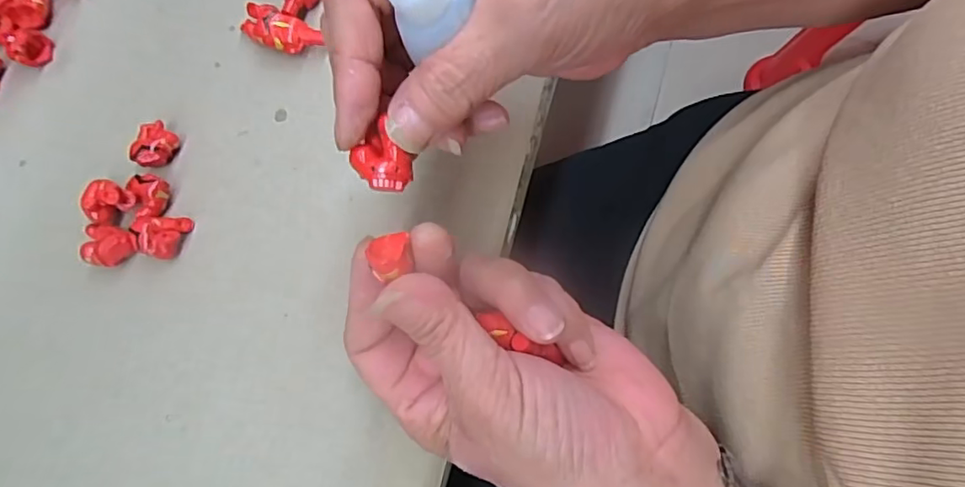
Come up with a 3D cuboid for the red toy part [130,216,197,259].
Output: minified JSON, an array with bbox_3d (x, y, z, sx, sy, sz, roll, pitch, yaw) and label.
[{"bbox_3d":[-0.143,-0.004,0.253,0.021,0.012,0.020,12,78,3],"label":"red toy part"}]

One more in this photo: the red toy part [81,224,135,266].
[{"bbox_3d":[-0.164,0.001,0.253,0.023,0.011,0.018,2,78,1],"label":"red toy part"}]

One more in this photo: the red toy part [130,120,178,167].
[{"bbox_3d":[-0.151,-0.045,0.263,0.020,0.012,0.021,0,78,0],"label":"red toy part"}]

